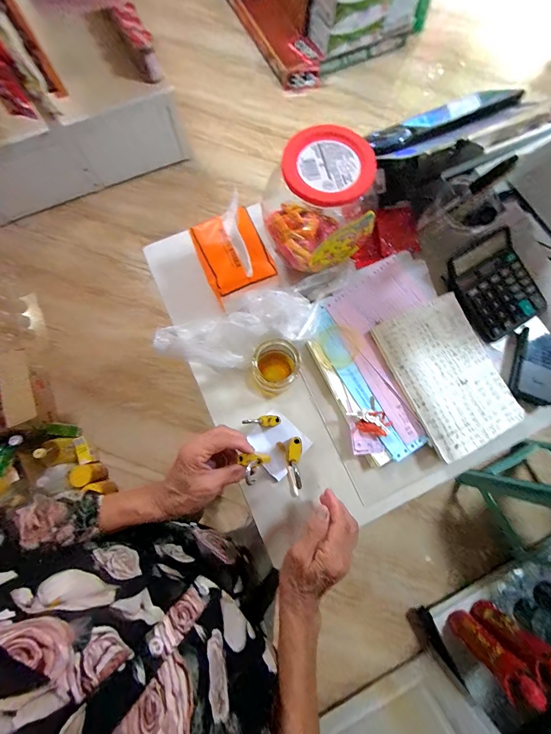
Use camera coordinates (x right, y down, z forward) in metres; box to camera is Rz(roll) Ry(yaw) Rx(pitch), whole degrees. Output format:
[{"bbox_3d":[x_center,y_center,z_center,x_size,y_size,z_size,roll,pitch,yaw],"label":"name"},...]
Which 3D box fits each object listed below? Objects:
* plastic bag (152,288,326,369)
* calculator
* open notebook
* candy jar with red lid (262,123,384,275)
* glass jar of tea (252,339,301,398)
[{"bbox_3d":[-0.050,-0.045,0.406,0.218,0.056,0.096,-15,78,8],"label":"plastic bag"},{"bbox_3d":[0.331,-0.121,0.454,0.125,0.048,0.140,-29,80,-8],"label":"calculator"},{"bbox_3d":[0.241,0.008,0.415,0.138,0.023,0.198,-25,79,-7],"label":"open notebook"},{"bbox_3d":[0.064,-0.208,0.387,0.130,0.120,0.128,0,77,-2],"label":"candy jar with red lid"},{"bbox_3d":[0.000,0.002,0.398,0.060,0.067,0.055,0,77,-2],"label":"glass jar of tea"}]

